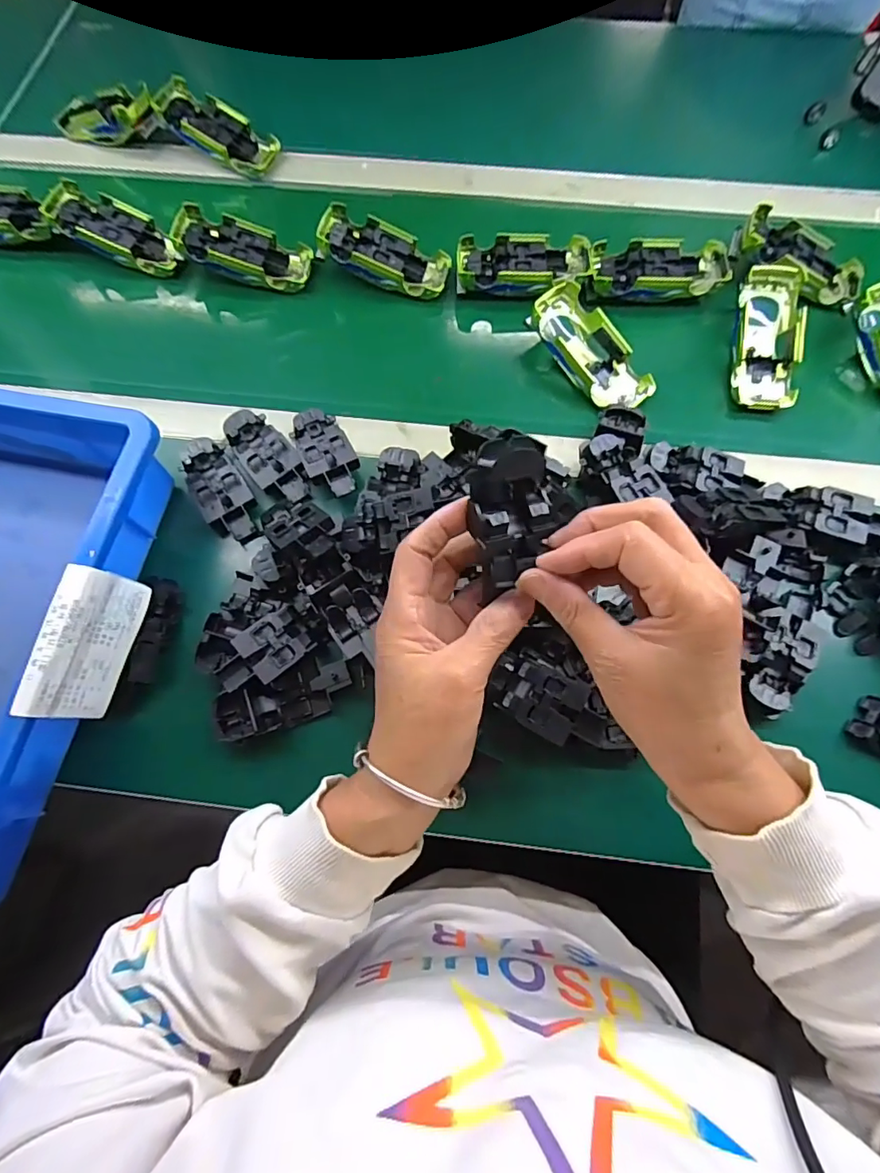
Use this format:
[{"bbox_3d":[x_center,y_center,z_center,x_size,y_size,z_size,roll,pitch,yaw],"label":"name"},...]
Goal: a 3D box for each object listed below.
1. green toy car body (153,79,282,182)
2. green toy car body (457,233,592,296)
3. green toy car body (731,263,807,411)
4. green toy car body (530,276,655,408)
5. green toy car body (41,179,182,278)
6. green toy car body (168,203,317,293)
[{"bbox_3d":[-0.251,-0.514,0.568,0.137,0.028,0.059,30,73,-7],"label":"green toy car body"},{"bbox_3d":[0.084,-0.320,0.510,0.131,0.034,0.058,3,71,1],"label":"green toy car body"},{"bbox_3d":[0.306,-0.230,0.474,0.054,0.033,0.131,7,86,2],"label":"green toy car body"},{"bbox_3d":[0.139,-0.220,0.474,0.056,0.031,0.131,-39,89,-12],"label":"green toy car body"},{"bbox_3d":[-0.339,-0.371,0.526,0.132,0.026,0.056,24,72,-7],"label":"green toy car body"},{"bbox_3d":[-0.204,-0.346,0.518,0.139,0.027,0.060,15,71,-10],"label":"green toy car body"}]

